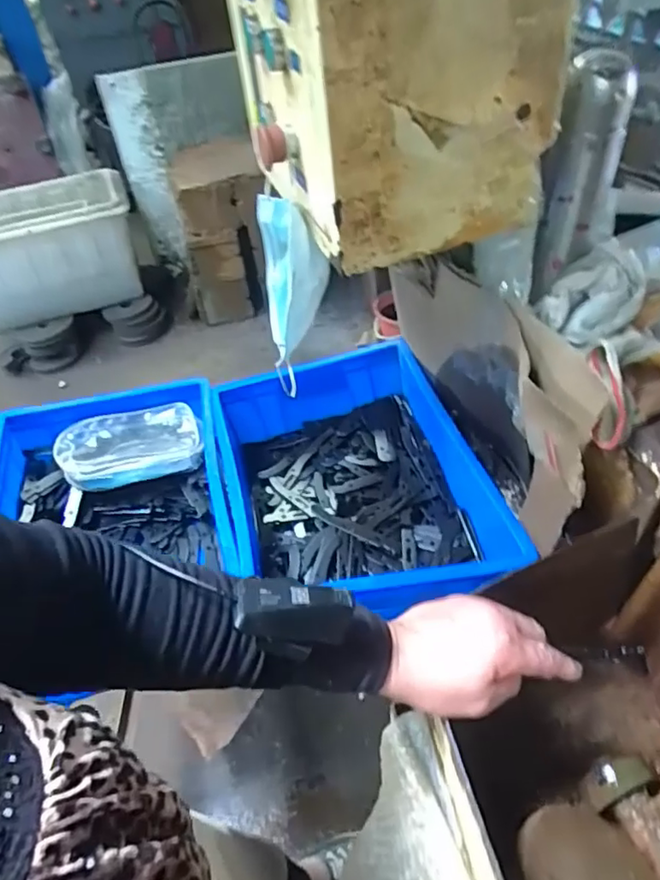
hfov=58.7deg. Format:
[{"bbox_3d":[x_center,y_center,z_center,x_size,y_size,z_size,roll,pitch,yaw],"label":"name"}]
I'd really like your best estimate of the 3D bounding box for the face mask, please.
[{"bbox_3d":[-0.037,-0.159,0.623,0.067,0.190,0.101,-8,44,-1],"label":"face mask"}]

